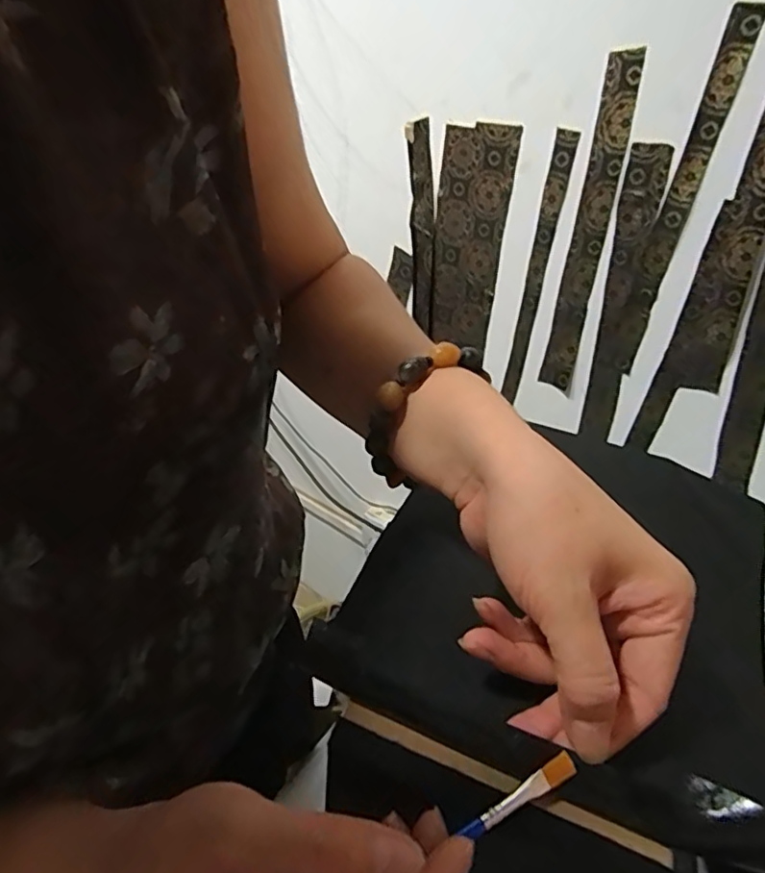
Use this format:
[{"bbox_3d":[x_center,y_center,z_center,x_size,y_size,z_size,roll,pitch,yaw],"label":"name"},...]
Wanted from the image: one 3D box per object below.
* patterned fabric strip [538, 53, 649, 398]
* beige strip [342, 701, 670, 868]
[{"bbox_3d":[0.271,-0.252,0.755,0.055,0.411,0.008,26,38,32],"label":"patterned fabric strip"},{"bbox_3d":[0.042,0.127,0.216,0.122,0.005,0.006,16,35,18],"label":"beige strip"}]

